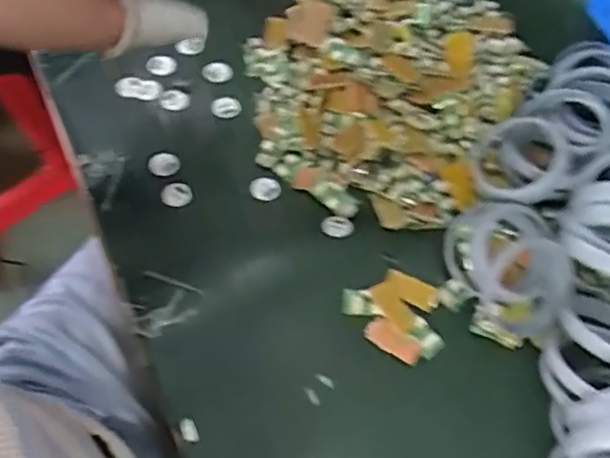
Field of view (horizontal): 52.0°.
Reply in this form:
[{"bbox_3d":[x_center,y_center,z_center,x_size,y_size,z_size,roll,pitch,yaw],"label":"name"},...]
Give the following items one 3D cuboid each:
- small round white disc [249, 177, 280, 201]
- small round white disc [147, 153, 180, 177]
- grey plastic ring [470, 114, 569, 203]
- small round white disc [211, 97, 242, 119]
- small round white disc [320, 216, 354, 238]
[{"bbox_3d":[-0.027,-0.027,0.418,0.020,0.005,0.017,-9,67,0],"label":"small round white disc"},{"bbox_3d":[-0.095,-0.044,0.419,0.020,0.004,0.017,-24,68,-7],"label":"small round white disc"},{"bbox_3d":[0.137,-0.043,0.400,0.058,0.019,0.062,-30,45,18],"label":"grey plastic ring"},{"bbox_3d":[-0.056,-0.087,0.445,0.021,0.004,0.016,-1,67,3],"label":"small round white disc"},{"bbox_3d":[0.020,-0.002,0.400,0.020,0.004,0.015,5,67,5],"label":"small round white disc"}]

